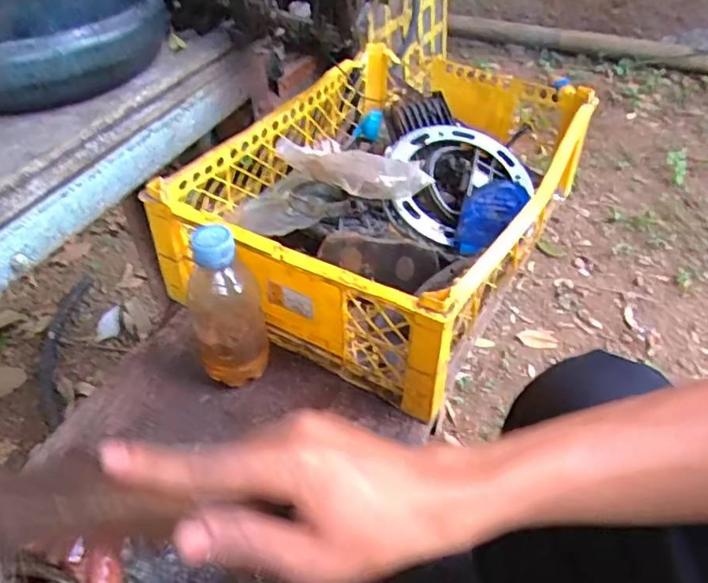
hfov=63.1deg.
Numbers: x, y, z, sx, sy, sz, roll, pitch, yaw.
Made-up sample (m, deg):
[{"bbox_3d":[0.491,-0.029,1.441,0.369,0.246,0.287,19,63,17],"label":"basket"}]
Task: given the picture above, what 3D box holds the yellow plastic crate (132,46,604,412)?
[{"bbox_3d":[0.037,-0.099,0.628,0.316,0.161,0.433,22,47,21],"label":"yellow plastic crate"}]

